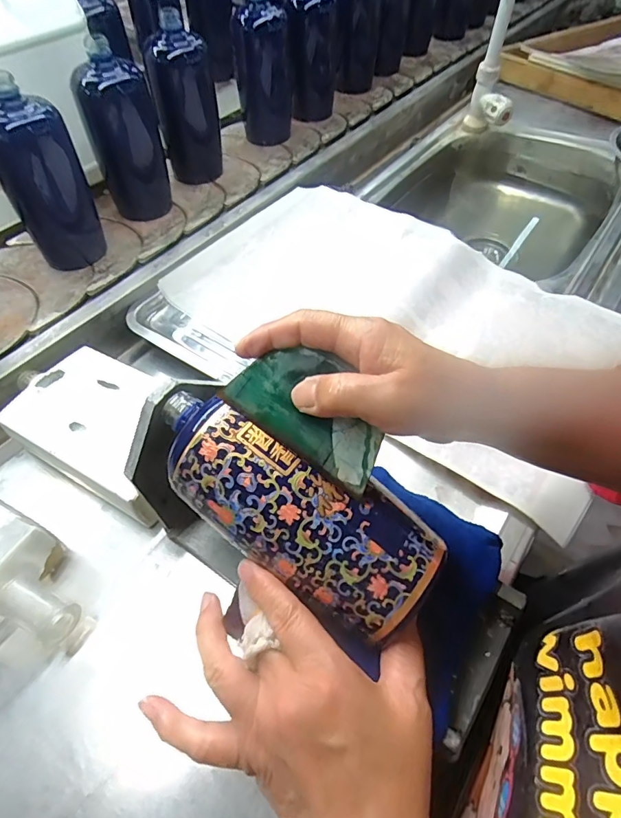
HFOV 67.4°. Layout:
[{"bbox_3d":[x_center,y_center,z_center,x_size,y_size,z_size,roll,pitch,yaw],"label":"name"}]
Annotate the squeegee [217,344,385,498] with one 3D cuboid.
[{"bbox_3d":[0.002,-0.001,0.258,0.094,0.004,0.053,36,94,10],"label":"squeegee"}]

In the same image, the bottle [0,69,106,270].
[{"bbox_3d":[-0.292,-0.251,0.519,0.059,0.175,0.077,13,56,7],"label":"bottle"}]

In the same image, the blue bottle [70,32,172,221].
[{"bbox_3d":[-0.229,-0.341,0.584,0.073,0.170,0.073,5,56,1],"label":"blue bottle"}]

